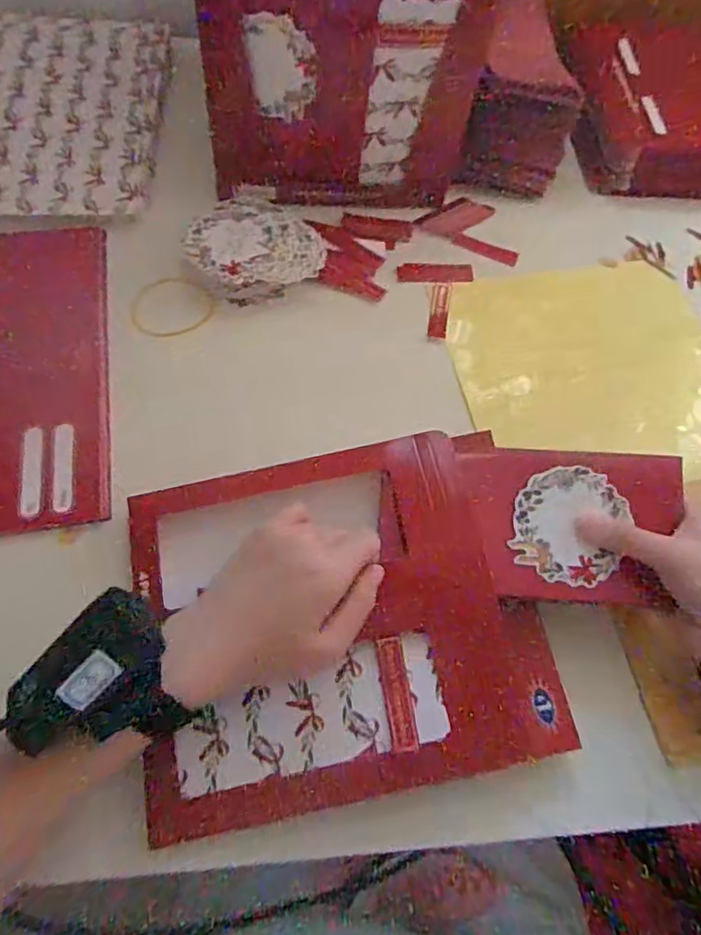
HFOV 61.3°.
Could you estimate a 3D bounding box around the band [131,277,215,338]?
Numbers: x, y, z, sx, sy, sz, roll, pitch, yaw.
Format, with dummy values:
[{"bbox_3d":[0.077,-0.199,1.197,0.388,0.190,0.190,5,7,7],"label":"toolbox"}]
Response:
[{"bbox_3d":[-0.142,-0.128,0.469,0.066,0.004,0.055,-32,78,-23],"label":"band"}]

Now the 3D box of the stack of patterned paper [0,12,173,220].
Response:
[{"bbox_3d":[-0.265,-0.326,0.535,0.192,0.013,0.274,-4,65,-8],"label":"stack of patterned paper"}]

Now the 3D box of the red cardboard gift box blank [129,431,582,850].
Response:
[{"bbox_3d":[-0.003,0.084,0.335,0.225,0.017,0.189,-9,79,-9],"label":"red cardboard gift box blank"}]

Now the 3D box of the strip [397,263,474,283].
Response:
[{"bbox_3d":[0.073,-0.166,0.502,0.065,0.004,0.022,-2,62,-3],"label":"strip"}]

